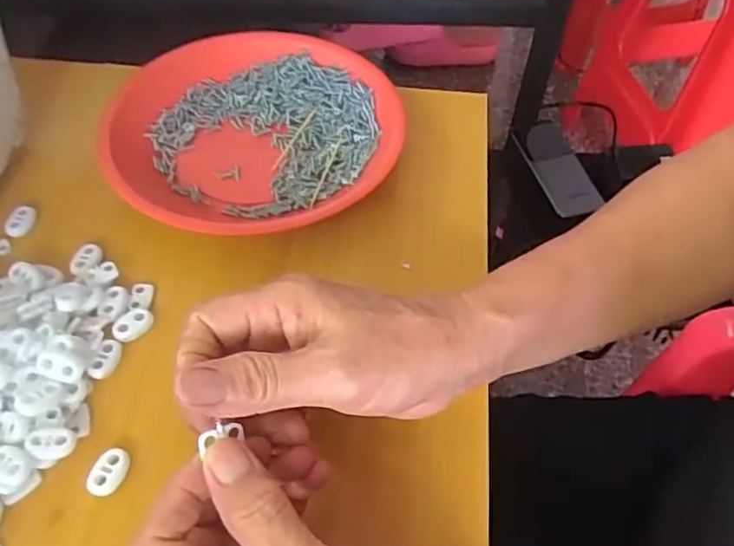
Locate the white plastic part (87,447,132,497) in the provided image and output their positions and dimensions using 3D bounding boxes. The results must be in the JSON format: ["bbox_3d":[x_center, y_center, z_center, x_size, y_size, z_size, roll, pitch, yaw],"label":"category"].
[{"bbox_3d":[-0.122,0.093,0.299,0.017,0.004,0.022,12,53,7],"label":"white plastic part"}]

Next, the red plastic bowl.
[{"bbox_3d":[-0.075,-0.096,0.431,0.190,0.028,0.191,1,53,-1],"label":"red plastic bowl"}]

